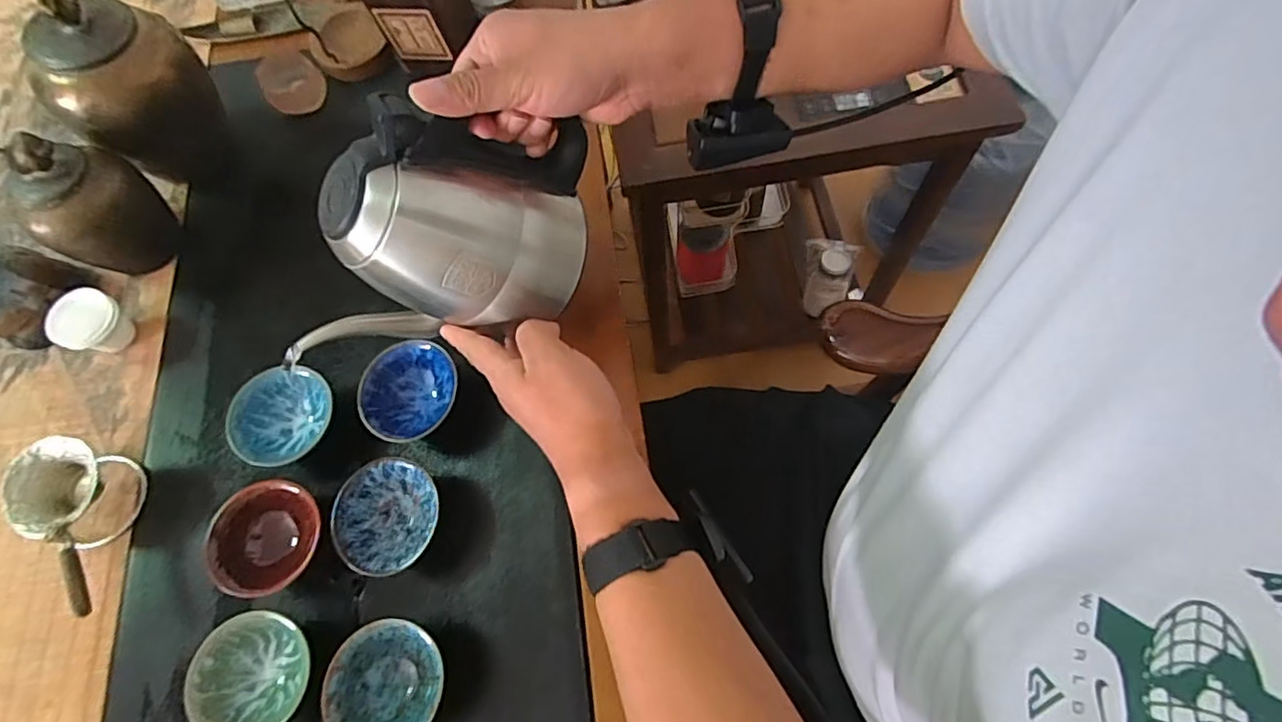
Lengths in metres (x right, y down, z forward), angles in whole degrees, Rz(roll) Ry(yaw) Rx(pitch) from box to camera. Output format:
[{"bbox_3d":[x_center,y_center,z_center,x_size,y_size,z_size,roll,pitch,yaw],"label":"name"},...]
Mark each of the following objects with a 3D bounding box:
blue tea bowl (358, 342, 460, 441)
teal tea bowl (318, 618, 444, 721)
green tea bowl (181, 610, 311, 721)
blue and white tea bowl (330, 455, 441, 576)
[{"bbox_3d":[-0.193,0.031,0.511,0.081,0.043,0.083,-1,68,2],"label":"blue tea bowl"},{"bbox_3d":[-0.179,0.233,0.428,0.081,0.045,0.082,-1,68,2],"label":"teal tea bowl"},{"bbox_3d":[-0.280,0.231,0.438,0.076,0.048,0.084,-26,69,-7],"label":"green tea bowl"},{"bbox_3d":[-0.197,0.125,0.473,0.078,0.049,0.084,-1,68,2],"label":"blue and white tea bowl"}]

